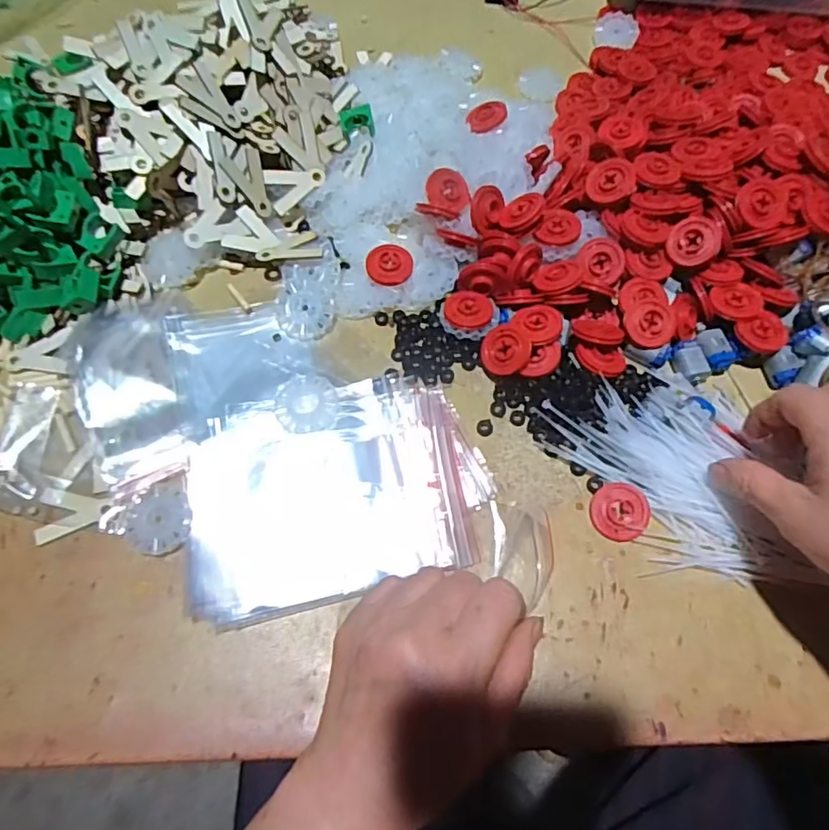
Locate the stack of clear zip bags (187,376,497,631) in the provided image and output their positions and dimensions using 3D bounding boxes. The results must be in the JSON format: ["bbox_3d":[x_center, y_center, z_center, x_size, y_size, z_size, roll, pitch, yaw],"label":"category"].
[{"bbox_3d":[-0.045,0.041,0.329,0.173,0.010,0.123,-12,66,-7],"label":"stack of clear zip bags"}]

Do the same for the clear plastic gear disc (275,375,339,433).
[{"bbox_3d":[-0.067,-0.008,0.353,0.037,0.005,0.039,1,65,-2],"label":"clear plastic gear disc"}]

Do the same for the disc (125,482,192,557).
[{"bbox_3d":[-0.147,0.059,0.323,0.037,0.004,0.039,1,65,-2],"label":"disc"}]

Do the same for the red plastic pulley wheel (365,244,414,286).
[{"bbox_3d":[-0.017,-0.104,0.398,0.031,0.012,0.030,1,65,-2],"label":"red plastic pulley wheel"}]

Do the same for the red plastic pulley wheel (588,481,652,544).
[{"bbox_3d":[0.121,0.057,0.334,0.033,0.009,0.033,-19,76,13],"label":"red plastic pulley wheel"}]

